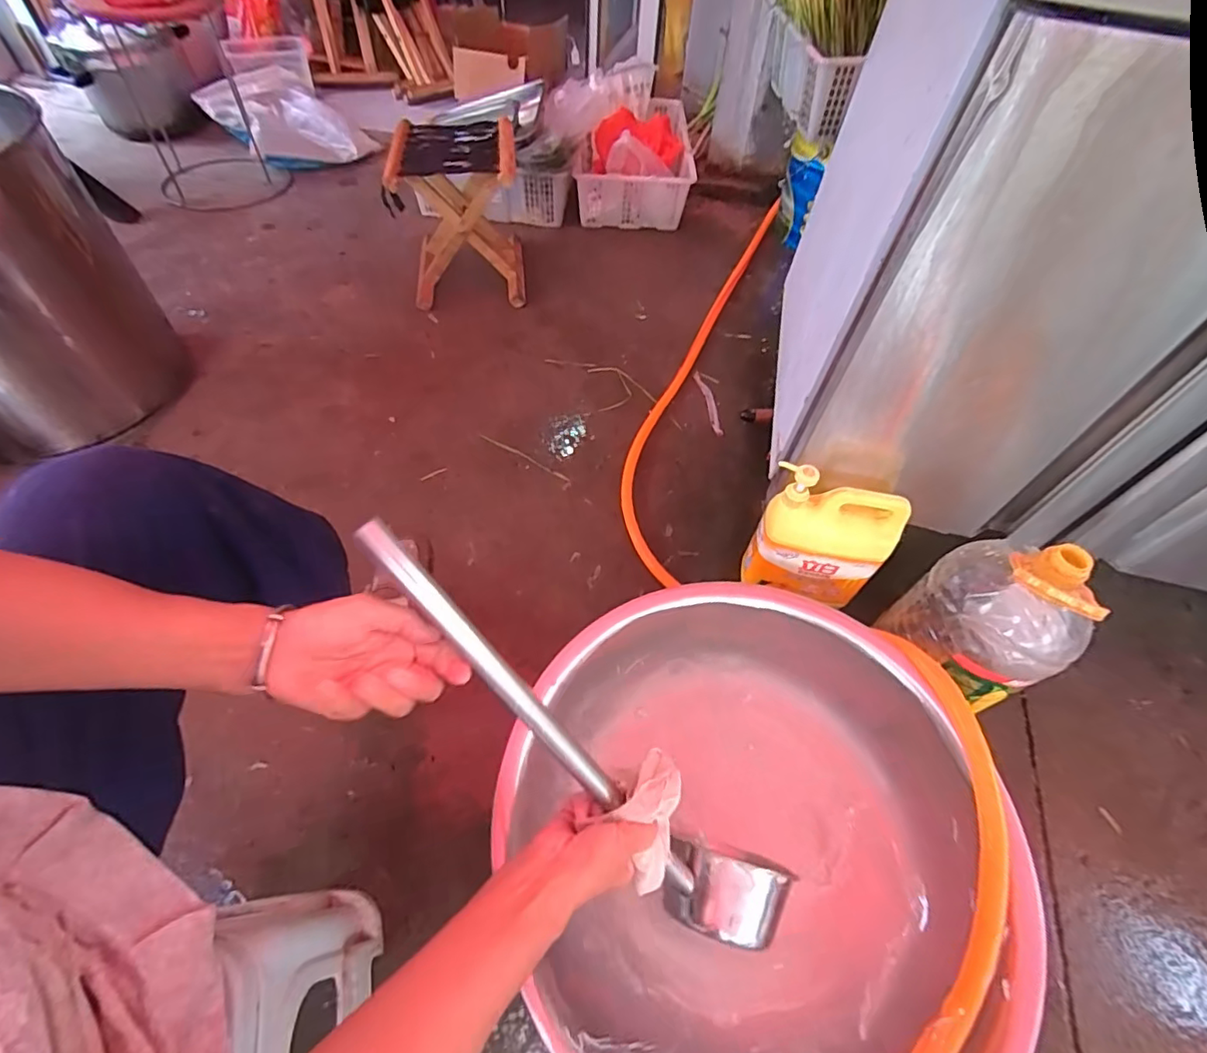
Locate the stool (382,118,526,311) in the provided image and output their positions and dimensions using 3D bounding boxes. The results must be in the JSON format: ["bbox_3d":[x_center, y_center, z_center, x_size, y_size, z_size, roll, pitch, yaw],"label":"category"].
[{"bbox_3d":[-0.340,-0.739,1.337,0.263,0.326,0.304,-4,53,-7],"label":"stool"}]

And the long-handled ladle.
[{"bbox_3d":[-0.011,0.190,0.457,0.509,0.055,0.077,51,59,-18],"label":"long-handled ladle"}]

